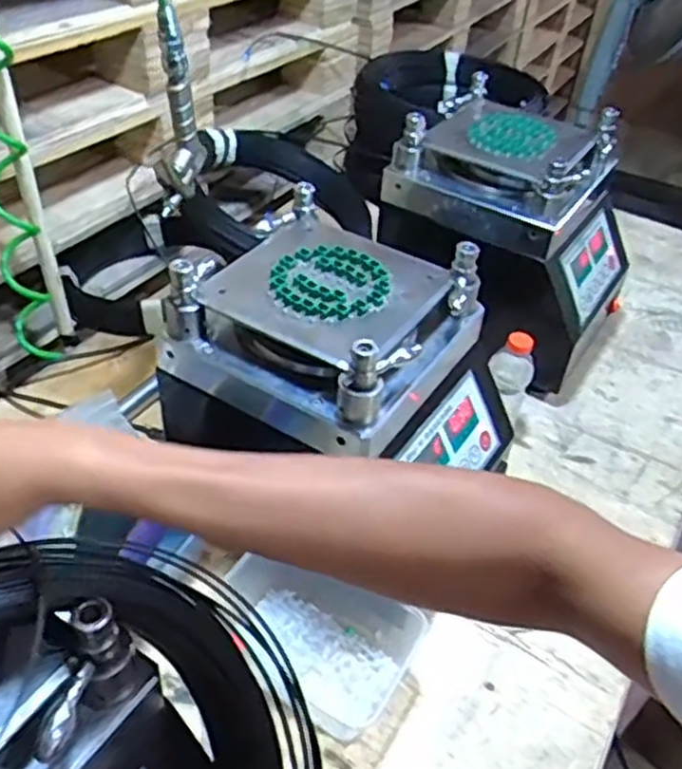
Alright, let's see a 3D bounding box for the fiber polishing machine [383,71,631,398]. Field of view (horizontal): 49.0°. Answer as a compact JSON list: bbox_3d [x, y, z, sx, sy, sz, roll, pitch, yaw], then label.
[{"bbox_3d":[0.203,-0.187,0.969,0.301,0.285,0.194,27,47,21],"label":"fiber polishing machine"}]

